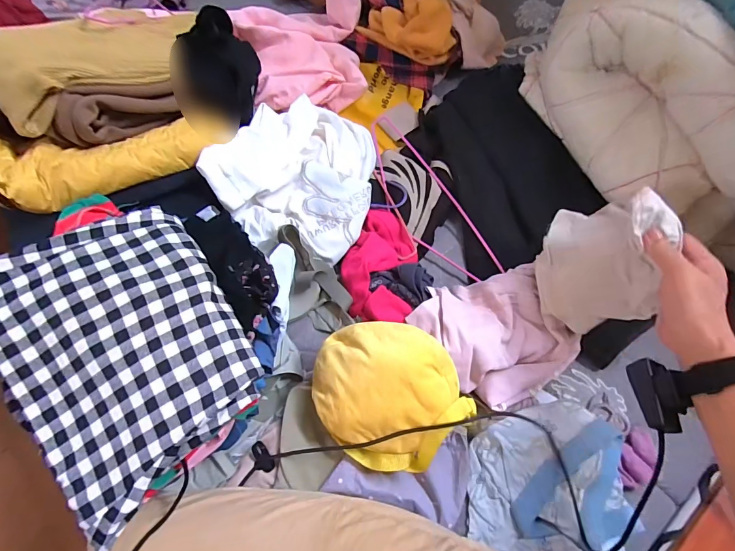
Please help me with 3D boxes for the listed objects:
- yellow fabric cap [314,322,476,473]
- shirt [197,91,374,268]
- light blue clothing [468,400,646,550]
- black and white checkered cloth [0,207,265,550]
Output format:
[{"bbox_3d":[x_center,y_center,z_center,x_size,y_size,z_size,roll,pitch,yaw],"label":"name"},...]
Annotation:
[{"bbox_3d":[0.022,0.148,0.457,0.172,0.045,0.185,0,90,14],"label":"yellow fabric cap"},{"bbox_3d":[-0.108,-0.182,0.608,0.251,0.076,0.278,19,68,6],"label":"shirt"},{"bbox_3d":[0.234,0.261,0.473,0.196,0.044,0.177,-2,68,-2],"label":"light blue clothing"},{"bbox_3d":[-0.254,0.076,0.380,0.226,0.049,0.284,-34,72,-14],"label":"black and white checkered cloth"}]

